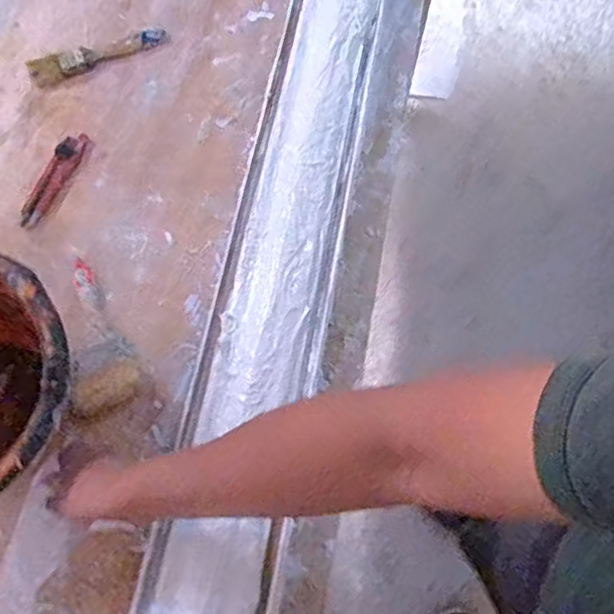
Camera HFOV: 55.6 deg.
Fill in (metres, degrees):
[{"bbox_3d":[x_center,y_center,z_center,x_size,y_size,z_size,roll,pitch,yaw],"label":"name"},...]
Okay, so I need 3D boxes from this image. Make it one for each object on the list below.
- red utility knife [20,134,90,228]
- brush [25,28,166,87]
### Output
[{"bbox_3d":[-0.330,-0.166,0.760,0.037,0.010,0.145,14,66,10],"label":"red utility knife"},{"bbox_3d":[-0.295,-0.364,0.829,0.196,0.018,0.039,-25,66,-8],"label":"brush"}]

